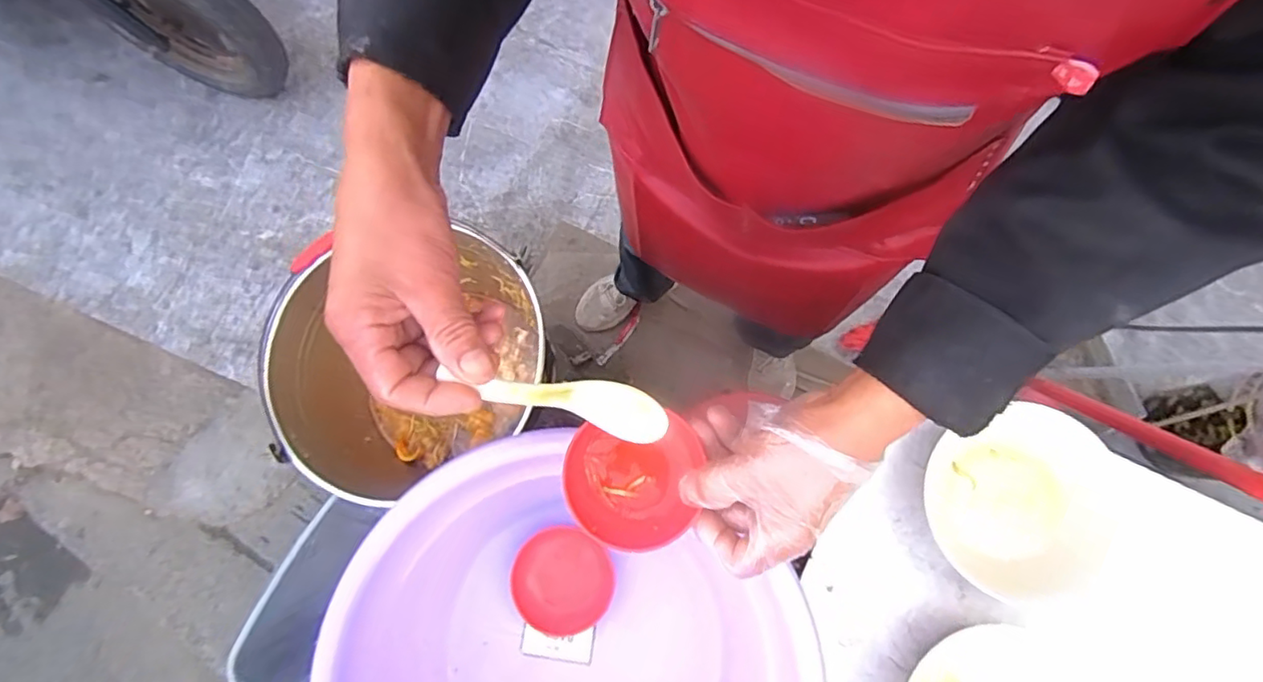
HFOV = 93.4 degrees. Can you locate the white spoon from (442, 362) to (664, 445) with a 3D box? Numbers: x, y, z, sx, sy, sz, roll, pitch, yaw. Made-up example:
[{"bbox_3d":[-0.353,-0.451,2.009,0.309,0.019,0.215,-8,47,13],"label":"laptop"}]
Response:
[{"bbox_3d":[-0.040,0.035,0.351,0.133,0.020,0.031,15,75,-26],"label":"white spoon"}]

